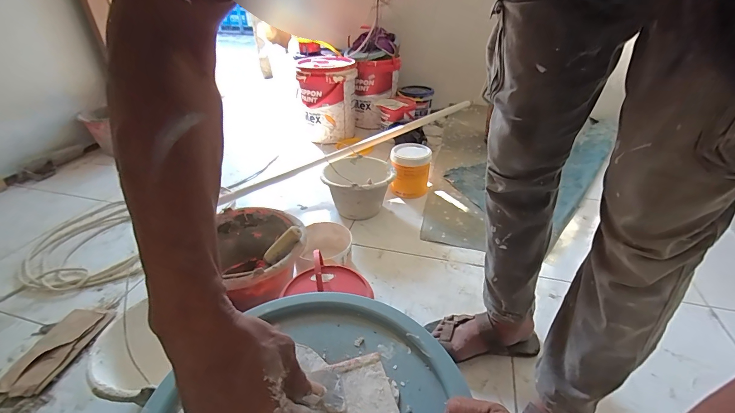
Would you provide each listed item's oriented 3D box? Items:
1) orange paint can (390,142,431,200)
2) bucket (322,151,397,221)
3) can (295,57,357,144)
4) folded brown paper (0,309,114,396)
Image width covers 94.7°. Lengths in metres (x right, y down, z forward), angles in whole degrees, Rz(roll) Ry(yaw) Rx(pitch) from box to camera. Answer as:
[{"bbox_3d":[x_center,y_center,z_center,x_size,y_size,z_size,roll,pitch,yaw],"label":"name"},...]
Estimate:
[{"bbox_3d":[0.168,-0.139,1.346,0.152,0.177,0.147,3,33,6],"label":"orange paint can"},{"bbox_3d":[-0.023,-0.067,1.233,0.227,0.162,0.249,-1,33,0],"label":"bucket"},{"bbox_3d":[-0.208,-0.559,1.772,0.287,0.361,0.262,-6,34,-8],"label":"can"},{"bbox_3d":[-0.722,0.324,0.785,0.133,0.018,0.216,5,34,8],"label":"folded brown paper"}]

